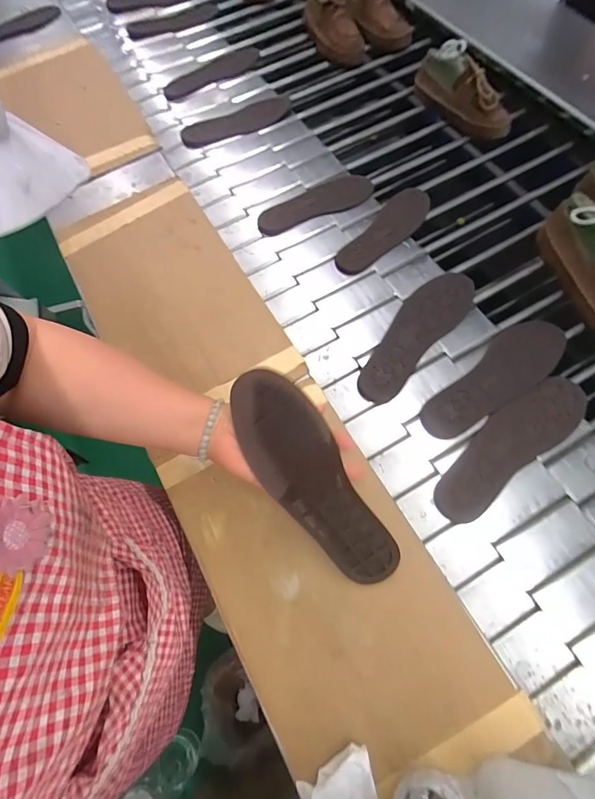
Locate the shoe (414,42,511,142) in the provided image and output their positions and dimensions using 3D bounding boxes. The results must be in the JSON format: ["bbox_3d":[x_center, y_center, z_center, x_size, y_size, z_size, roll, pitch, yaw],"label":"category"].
[{"bbox_3d":[0.334,-0.624,0.755,0.084,0.086,0.239,-35,69,-6],"label":"shoe"}]

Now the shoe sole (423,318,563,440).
[{"bbox_3d":[0.298,-0.031,0.550,0.255,0.014,0.084,-42,70,-9],"label":"shoe sole"}]

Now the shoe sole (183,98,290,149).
[{"bbox_3d":[-0.130,-0.606,0.808,0.249,0.018,0.091,-20,77,-9],"label":"shoe sole"}]

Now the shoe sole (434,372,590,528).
[{"bbox_3d":[0.295,0.062,0.514,0.266,0.013,0.078,-37,69,-7],"label":"shoe sole"}]

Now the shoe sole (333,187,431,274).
[{"bbox_3d":[0.157,-0.303,0.669,0.076,0.010,0.213,42,82,14],"label":"shoe sole"}]

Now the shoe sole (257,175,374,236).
[{"bbox_3d":[0.033,-0.375,0.708,0.229,0.014,0.083,-22,68,-1],"label":"shoe sole"}]

